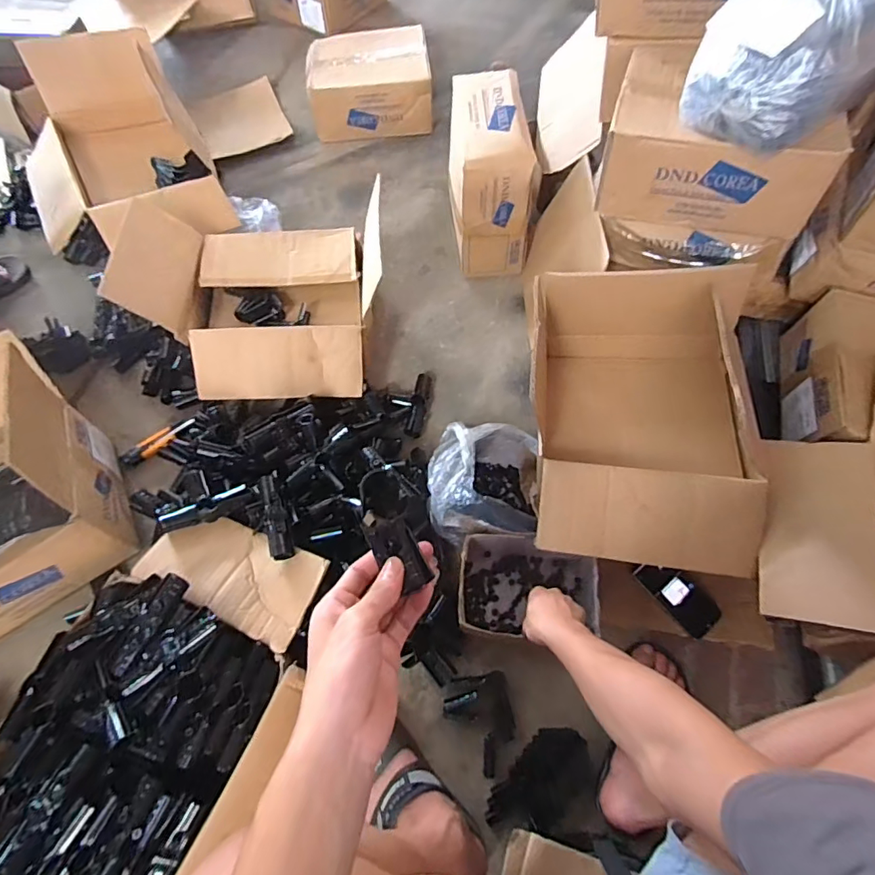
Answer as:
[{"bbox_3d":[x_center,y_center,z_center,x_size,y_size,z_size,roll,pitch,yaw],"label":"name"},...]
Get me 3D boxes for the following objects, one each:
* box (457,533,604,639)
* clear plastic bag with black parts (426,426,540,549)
[{"bbox_3d":[0.142,0.230,0.787,0.211,0.102,0.154,5,64,4],"label":"box"},{"bbox_3d":[0.078,0.073,0.847,0.176,0.140,0.203,-1,64,1],"label":"clear plastic bag with black parts"}]

